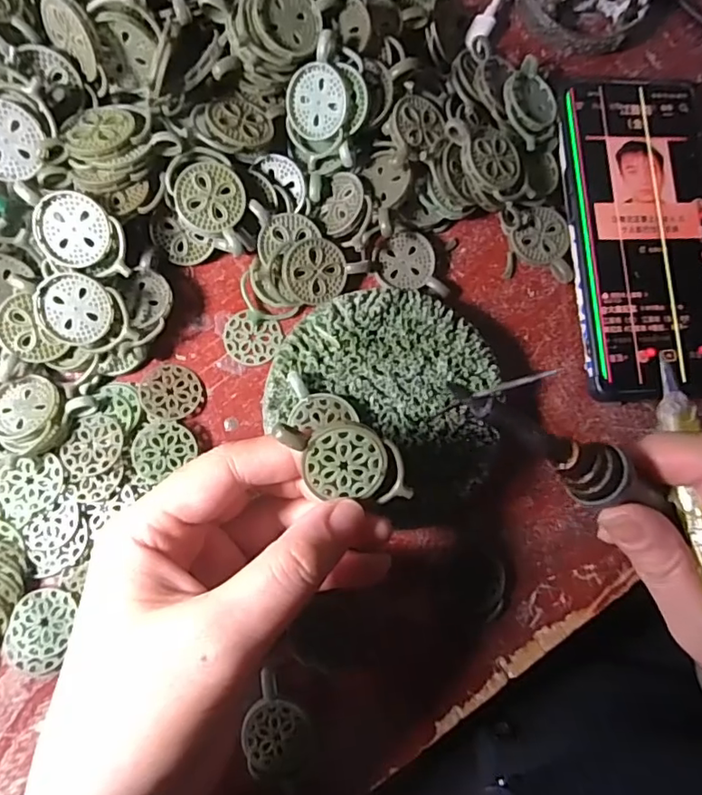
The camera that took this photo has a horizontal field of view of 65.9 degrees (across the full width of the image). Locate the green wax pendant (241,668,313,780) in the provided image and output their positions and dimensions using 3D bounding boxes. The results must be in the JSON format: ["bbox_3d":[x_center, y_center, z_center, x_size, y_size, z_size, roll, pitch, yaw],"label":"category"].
[{"bbox_3d":[-0.031,0.136,0.224,0.027,0.005,0.042,-6,84,-7],"label":"green wax pendant"}]

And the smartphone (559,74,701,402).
[{"bbox_3d":[0.147,-0.079,0.266,0.079,0.014,0.158,-2,84,-7],"label":"smartphone"}]

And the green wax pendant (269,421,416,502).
[{"bbox_3d":[-0.002,0.022,0.184,0.044,0.009,0.028,-1,105,-9],"label":"green wax pendant"}]

